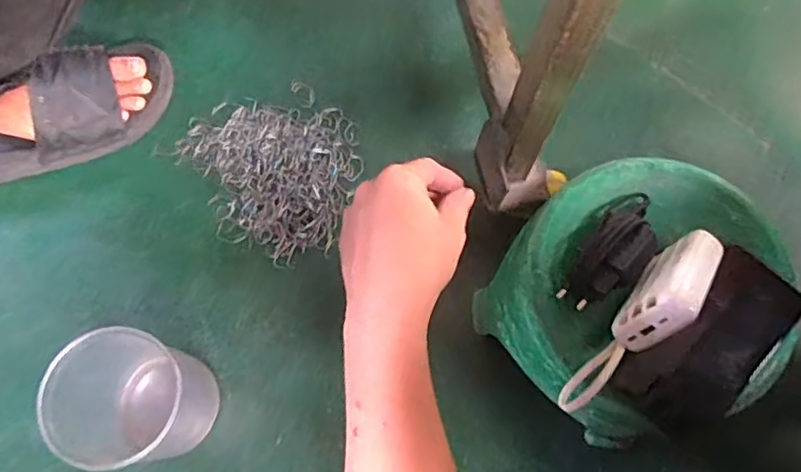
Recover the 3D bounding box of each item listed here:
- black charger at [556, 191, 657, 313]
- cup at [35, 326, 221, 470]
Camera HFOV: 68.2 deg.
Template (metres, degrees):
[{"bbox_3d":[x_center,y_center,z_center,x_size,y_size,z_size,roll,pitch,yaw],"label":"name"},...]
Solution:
[{"bbox_3d":[0.161,0.011,0.441,0.043,0.032,0.107,36,75,10],"label":"black charger"},{"bbox_3d":[-0.222,0.138,0.506,0.089,0.144,0.103,-7,73,-2],"label":"cup"}]

